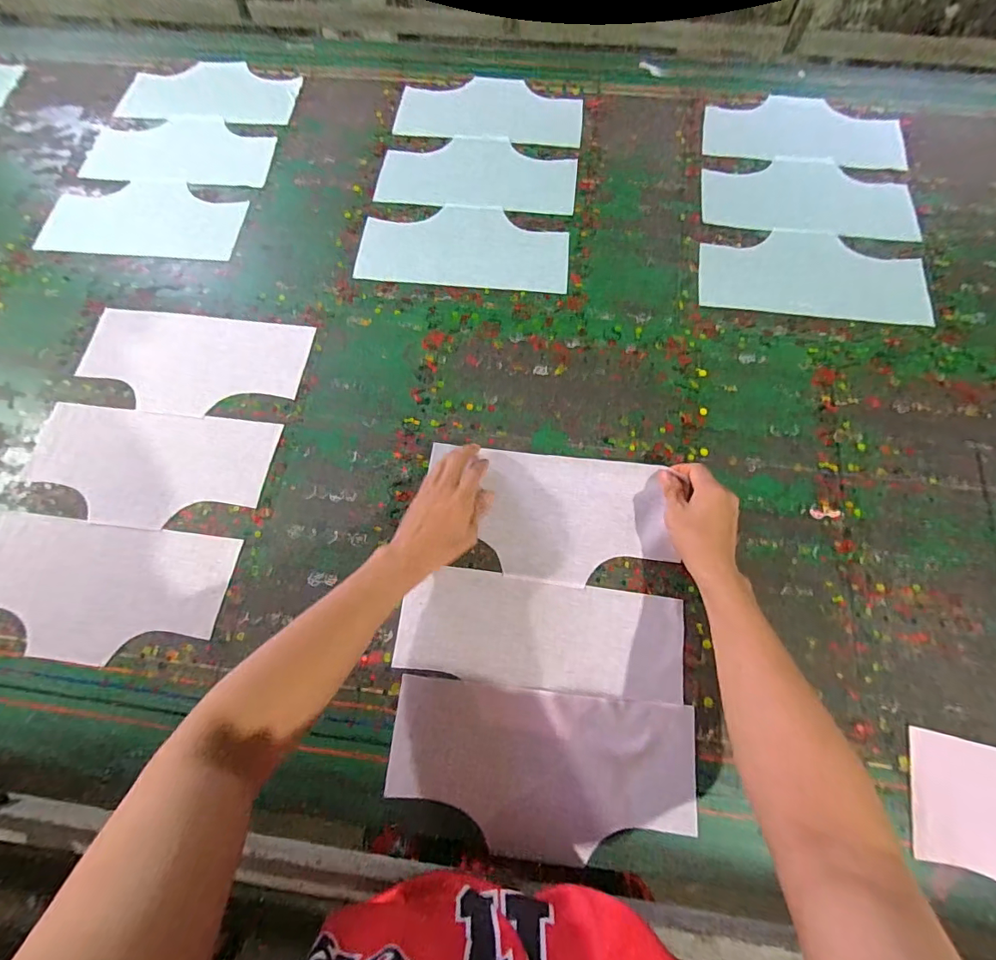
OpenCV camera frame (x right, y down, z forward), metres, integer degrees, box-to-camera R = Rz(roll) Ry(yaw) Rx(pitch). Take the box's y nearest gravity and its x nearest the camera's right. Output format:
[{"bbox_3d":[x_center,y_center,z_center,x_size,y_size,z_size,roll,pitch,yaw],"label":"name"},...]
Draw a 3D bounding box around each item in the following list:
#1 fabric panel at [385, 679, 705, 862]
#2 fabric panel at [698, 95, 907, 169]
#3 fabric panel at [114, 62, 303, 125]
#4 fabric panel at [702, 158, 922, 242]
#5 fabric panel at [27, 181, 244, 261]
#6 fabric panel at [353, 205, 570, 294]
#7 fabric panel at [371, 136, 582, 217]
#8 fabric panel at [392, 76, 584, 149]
[{"bbox_3d":[0.043,0.290,0.476,0.296,0.008,0.145,5,72,4],"label":"fabric panel"},{"bbox_3d":[0.483,-0.552,0.755,0.297,0.008,0.132,6,76,4],"label":"fabric panel"},{"bbox_3d":[-0.507,-0.688,0.842,0.315,0.008,0.147,8,74,9],"label":"fabric panel"},{"bbox_3d":[0.460,-0.427,0.715,0.292,0.006,0.152,5,69,5],"label":"fabric panel"},{"bbox_3d":[-0.556,-0.406,0.745,0.323,0.012,0.153,10,69,12],"label":"fabric panel"},{"bbox_3d":[-0.050,-0.350,0.710,0.305,0.005,0.149,6,70,6],"label":"fabric panel"},{"bbox_3d":[-0.032,-0.486,0.753,0.306,0.005,0.148,8,71,7],"label":"fabric panel"},{"bbox_3d":[-0.012,-0.627,0.803,0.304,0.006,0.151,9,70,6],"label":"fabric panel"}]

